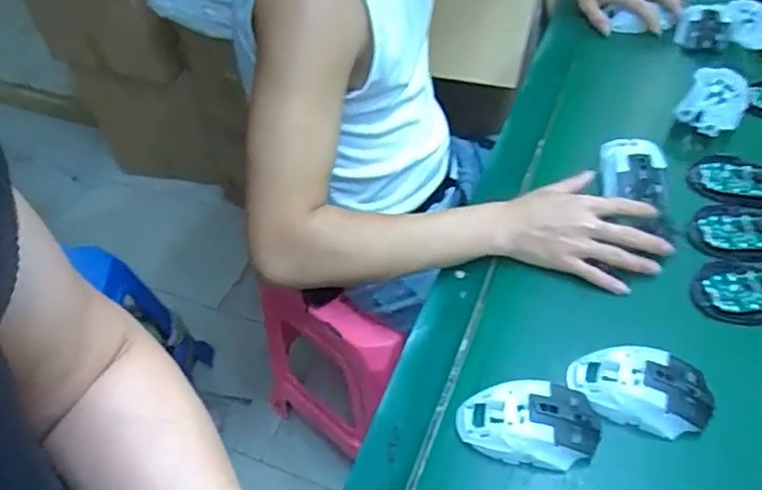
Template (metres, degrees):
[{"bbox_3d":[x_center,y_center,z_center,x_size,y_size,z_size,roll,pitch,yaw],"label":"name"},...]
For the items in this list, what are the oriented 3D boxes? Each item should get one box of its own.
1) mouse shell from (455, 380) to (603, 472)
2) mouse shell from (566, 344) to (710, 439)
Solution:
[{"bbox_3d":[0.126,0.152,0.544,0.119,0.038,0.068,-5,50,0],"label":"mouse shell"},{"bbox_3d":[0.223,0.126,0.556,0.112,0.038,0.064,5,51,8],"label":"mouse shell"}]

